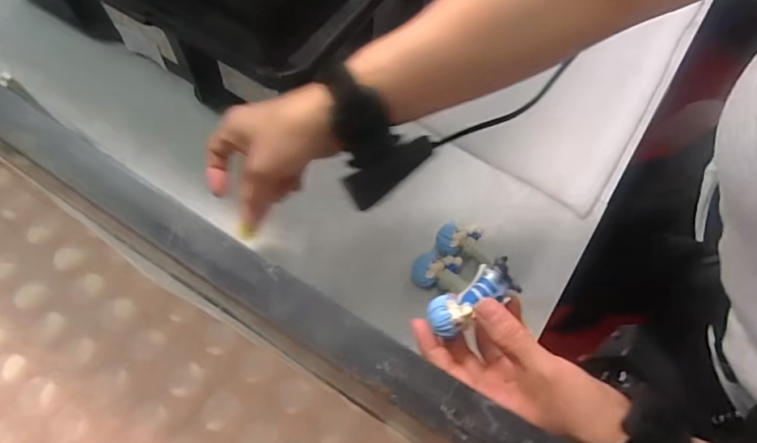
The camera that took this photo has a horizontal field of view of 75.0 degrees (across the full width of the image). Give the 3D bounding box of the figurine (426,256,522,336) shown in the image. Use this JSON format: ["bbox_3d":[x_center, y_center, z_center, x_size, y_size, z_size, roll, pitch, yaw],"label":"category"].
[{"bbox_3d":[0.061,0.048,0.320,0.062,0.021,0.025,-34,70,-7],"label":"figurine"}]

